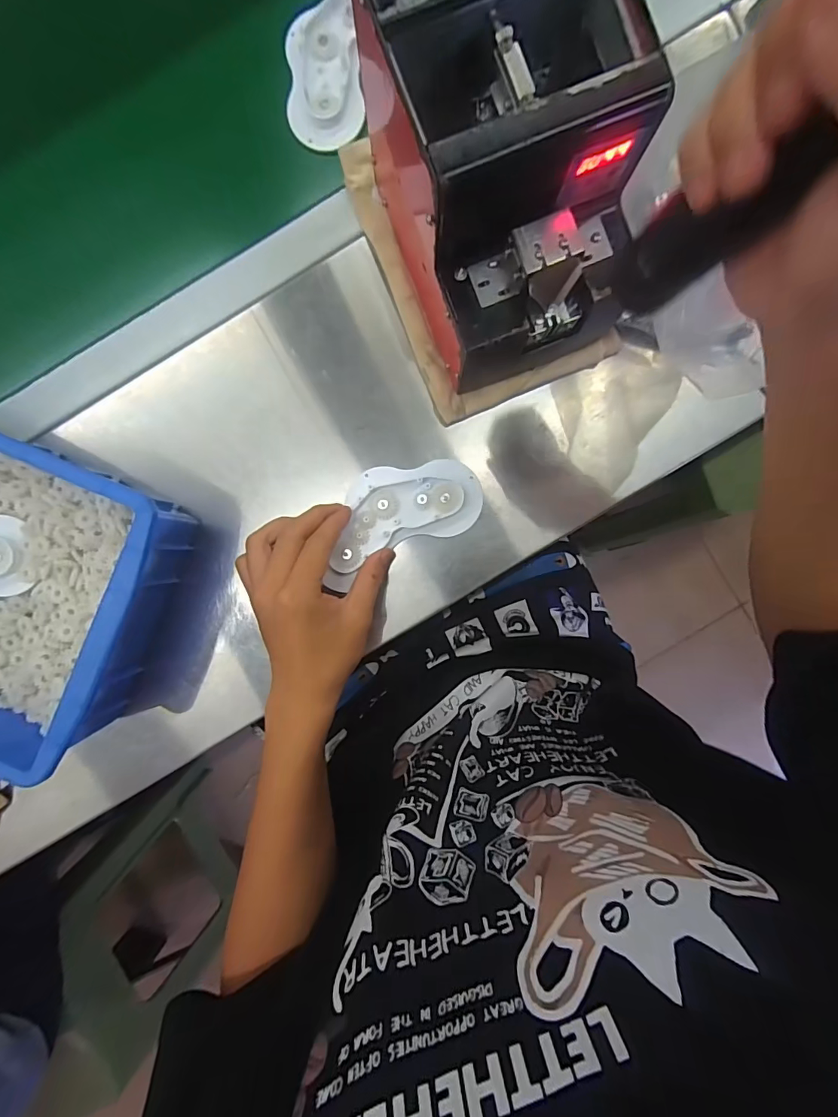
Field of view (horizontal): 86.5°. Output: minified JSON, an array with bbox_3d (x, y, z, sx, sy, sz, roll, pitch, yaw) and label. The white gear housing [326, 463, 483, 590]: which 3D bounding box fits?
[{"bbox_3d":[-0.020,-0.039,0.365,0.140,0.014,0.076,-26,91,1],"label":"white gear housing"}]

